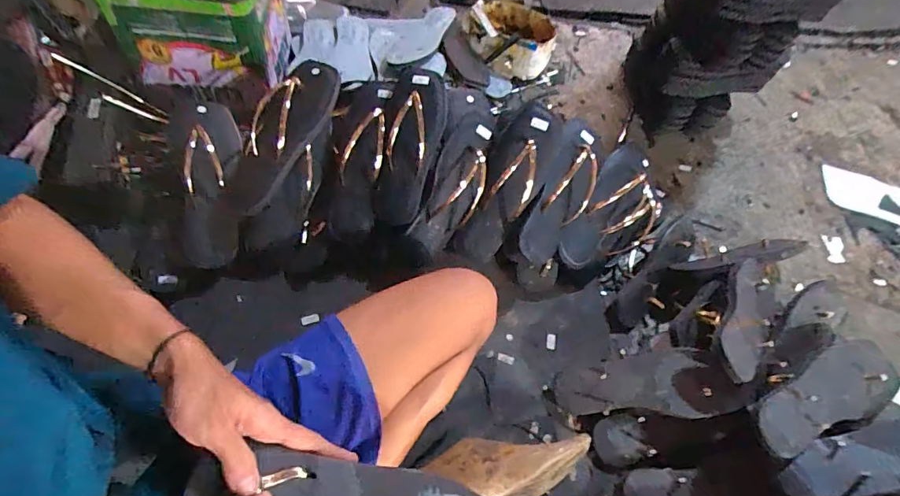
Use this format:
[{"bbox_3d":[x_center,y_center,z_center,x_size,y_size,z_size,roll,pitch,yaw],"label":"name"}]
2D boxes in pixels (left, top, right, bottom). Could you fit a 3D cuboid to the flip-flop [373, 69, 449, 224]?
[{"bbox_3d":[-0.063,-0.153,0.674,0.090,0.059,0.240,13,92,5],"label":"flip-flop"}]

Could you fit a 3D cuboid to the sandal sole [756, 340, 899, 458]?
[{"bbox_3d":[0.478,0.186,0.563,0.227,0.021,0.083,-19,77,-18],"label":"sandal sole"}]

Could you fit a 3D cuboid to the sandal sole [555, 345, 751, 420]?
[{"bbox_3d":[0.267,0.194,0.611,0.233,0.024,0.089,-15,80,14],"label":"sandal sole"}]

